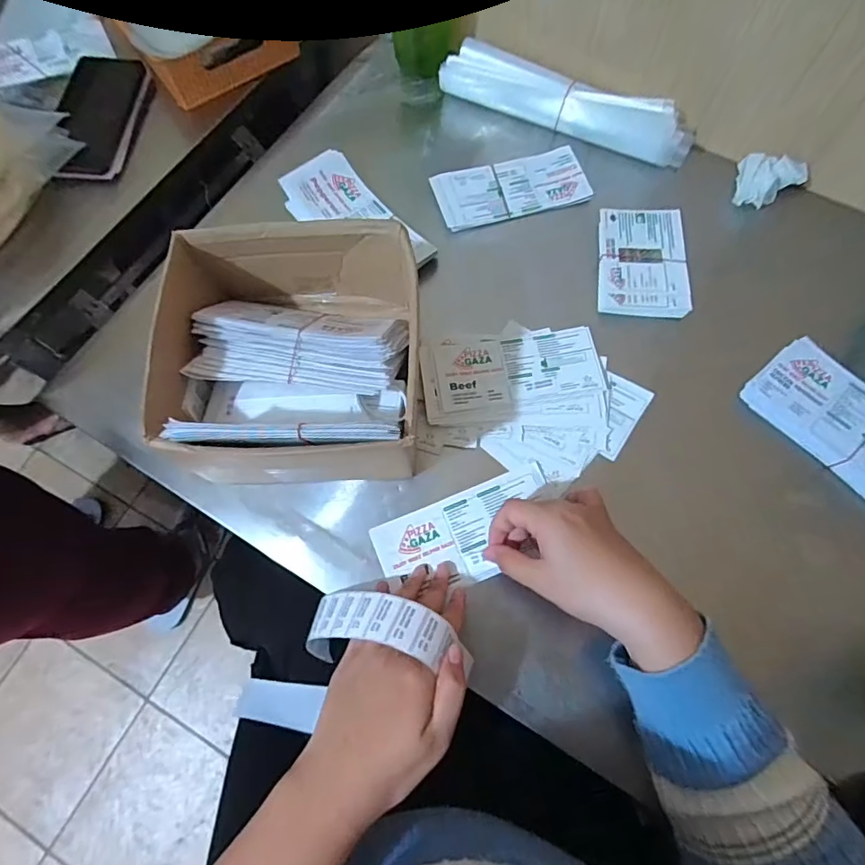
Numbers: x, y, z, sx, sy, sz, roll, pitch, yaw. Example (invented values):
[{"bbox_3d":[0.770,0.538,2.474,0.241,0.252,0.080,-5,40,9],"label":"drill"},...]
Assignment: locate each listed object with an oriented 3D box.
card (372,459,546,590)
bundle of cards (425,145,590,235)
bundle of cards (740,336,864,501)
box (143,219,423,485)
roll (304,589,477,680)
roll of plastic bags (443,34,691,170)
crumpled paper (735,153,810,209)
[{"bbox_3d":[0.030,0.083,0.419,0.151,0.004,0.071,-20,69,-6],"label":"card"},{"bbox_3d":[0.082,-0.259,0.531,0.157,0.013,0.076,-14,71,-3],"label":"bundle of cards"},{"bbox_3d":[0.359,0.002,0.430,0.078,0.025,0.177,-40,75,-11],"label":"bundle of cards"},{"bbox_3d":[-0.104,-0.061,0.412,0.183,0.111,0.175,-3,71,1],"label":"box"},{"bbox_3d":[-0.038,0.143,0.368,0.122,0.048,0.047,-3,69,29],"label":"roll"},{"bbox_3d":[0.142,-0.356,0.538,0.272,0.049,0.053,25,74,10],"label":"roll of plastic bags"},{"bbox_3d":[0.336,-0.249,0.503,0.059,0.023,0.050,10,72,6],"label":"crumpled paper"}]

